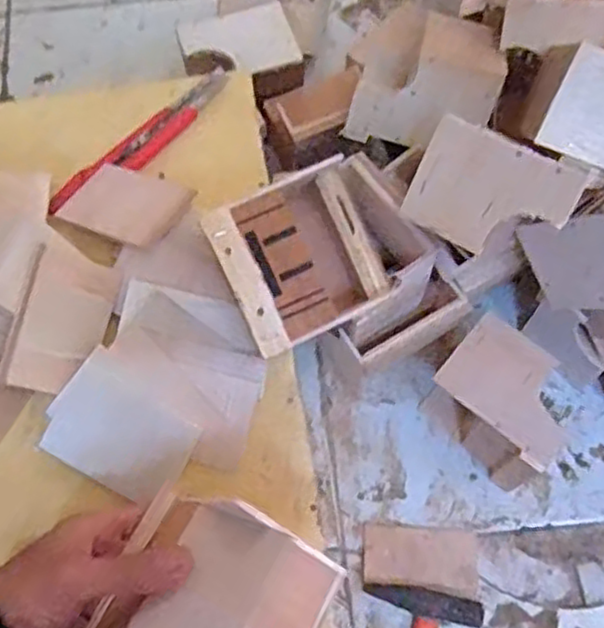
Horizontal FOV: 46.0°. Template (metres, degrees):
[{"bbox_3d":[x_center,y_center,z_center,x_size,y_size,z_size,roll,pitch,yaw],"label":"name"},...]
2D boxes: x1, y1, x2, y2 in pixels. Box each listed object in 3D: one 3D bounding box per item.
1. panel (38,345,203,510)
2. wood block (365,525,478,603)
[{"bbox_3d":[-0.120,0.077,0.471,0.094,0.005,0.071,32,81,5],"label":"panel"},{"bbox_3d":[0.097,0.199,0.579,0.091,0.008,0.048,5,69,4],"label":"wood block"}]

